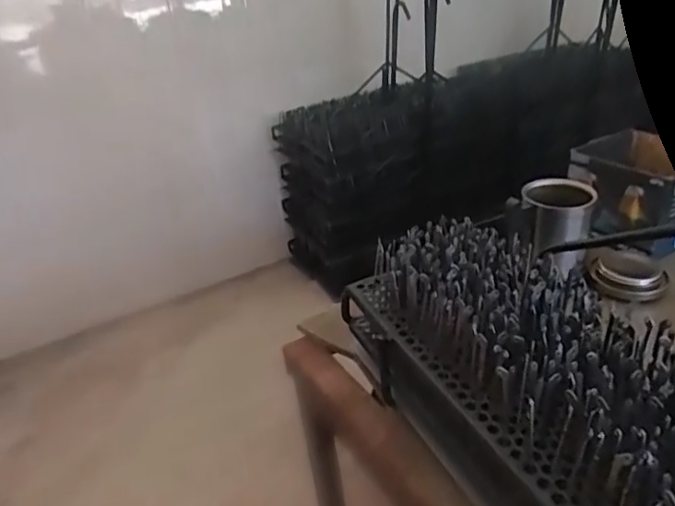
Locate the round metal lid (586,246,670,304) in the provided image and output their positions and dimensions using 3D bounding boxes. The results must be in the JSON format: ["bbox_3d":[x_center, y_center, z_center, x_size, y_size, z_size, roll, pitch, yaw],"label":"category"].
[{"bbox_3d":[0.314,0.021,0.603,0.076,0.024,0.076,-4,29,3],"label":"round metal lid"}]

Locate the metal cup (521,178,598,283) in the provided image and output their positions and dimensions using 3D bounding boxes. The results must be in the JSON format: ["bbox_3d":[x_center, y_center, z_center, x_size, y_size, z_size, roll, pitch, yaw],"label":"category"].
[{"bbox_3d":[0.240,-0.028,0.611,0.074,0.079,0.089,2,30,13],"label":"metal cup"}]

